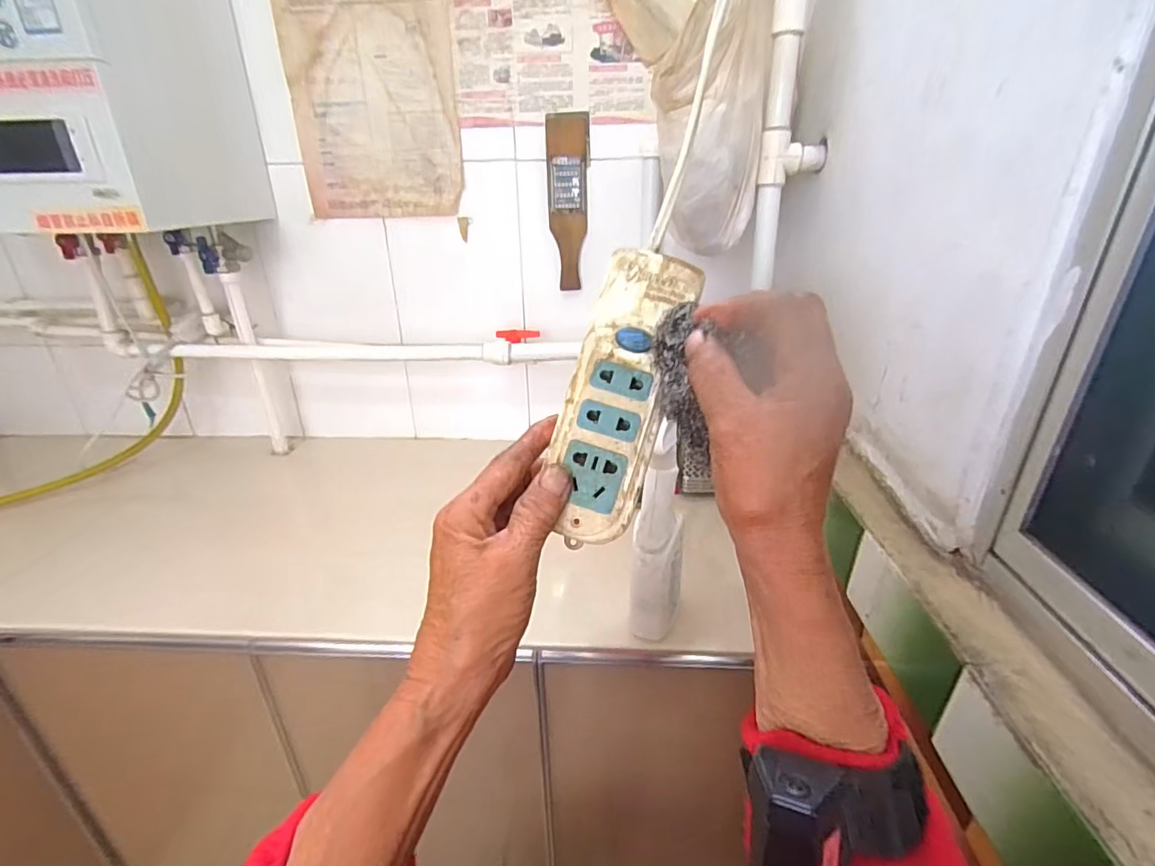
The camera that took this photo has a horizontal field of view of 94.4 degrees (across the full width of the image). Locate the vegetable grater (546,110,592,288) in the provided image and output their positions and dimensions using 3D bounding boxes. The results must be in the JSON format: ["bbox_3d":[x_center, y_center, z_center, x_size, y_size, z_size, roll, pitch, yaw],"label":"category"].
[{"bbox_3d":[-0.016,-0.403,0.946,0.073,0.278,0.015,-2,25,-3],"label":"vegetable grater"}]

